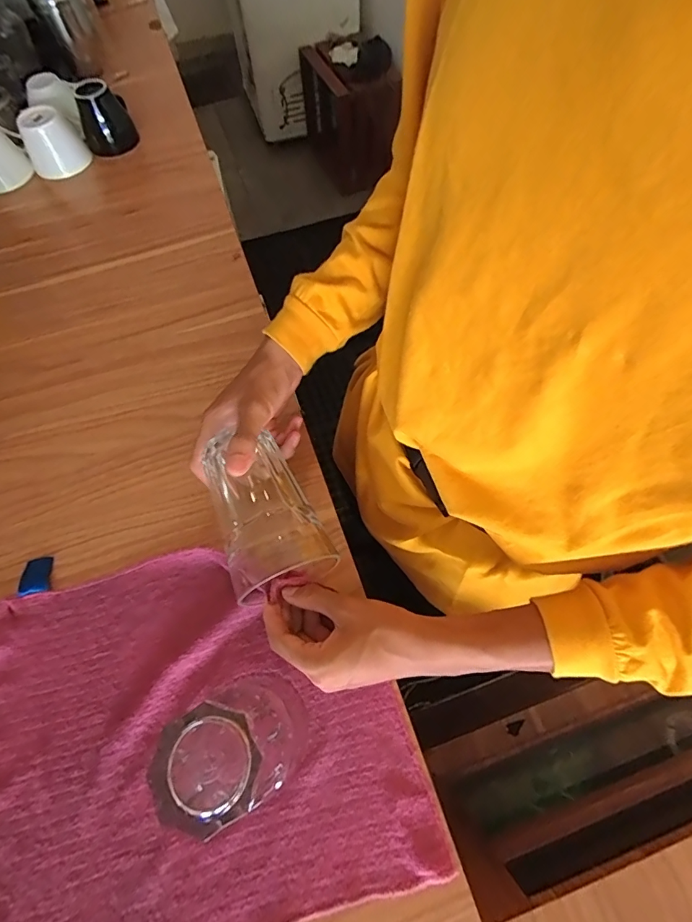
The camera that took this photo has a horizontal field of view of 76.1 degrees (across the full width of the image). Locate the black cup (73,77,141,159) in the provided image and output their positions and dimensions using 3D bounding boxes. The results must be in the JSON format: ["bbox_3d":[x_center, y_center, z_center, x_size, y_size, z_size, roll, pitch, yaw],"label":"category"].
[{"bbox_3d":[-0.383,-0.543,0.695,0.080,0.082,0.078,-26,66,-9],"label":"black cup"}]

